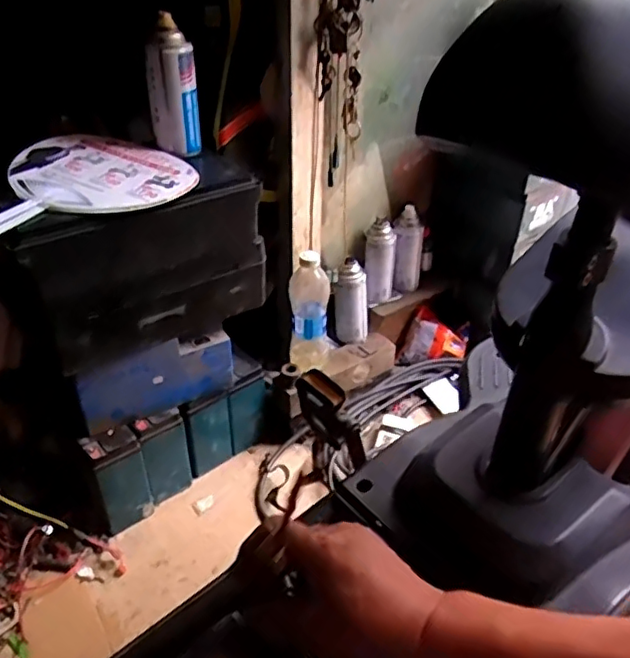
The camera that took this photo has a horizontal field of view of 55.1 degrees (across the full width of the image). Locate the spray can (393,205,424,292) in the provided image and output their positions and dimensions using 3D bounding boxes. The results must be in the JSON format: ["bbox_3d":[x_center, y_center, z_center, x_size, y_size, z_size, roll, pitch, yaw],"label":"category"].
[{"bbox_3d":[0.174,-0.146,1.145,0.057,0.152,0.065,10,37,13],"label":"spray can"}]

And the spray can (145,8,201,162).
[{"bbox_3d":[-0.193,-0.324,0.820,0.048,0.160,0.055,25,42,29],"label":"spray can"}]

